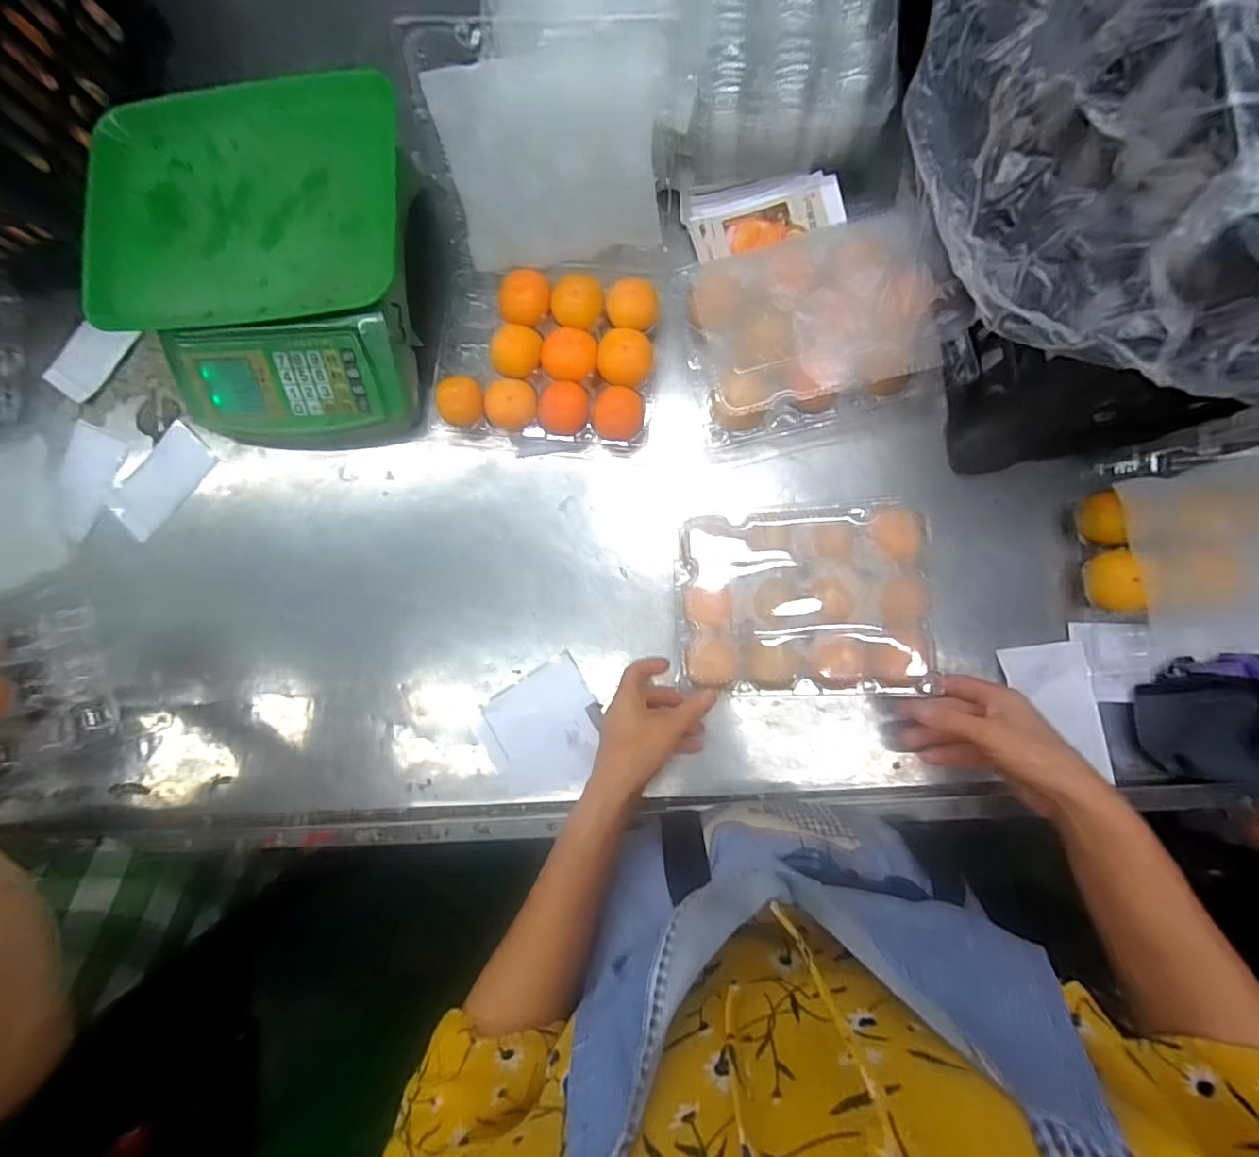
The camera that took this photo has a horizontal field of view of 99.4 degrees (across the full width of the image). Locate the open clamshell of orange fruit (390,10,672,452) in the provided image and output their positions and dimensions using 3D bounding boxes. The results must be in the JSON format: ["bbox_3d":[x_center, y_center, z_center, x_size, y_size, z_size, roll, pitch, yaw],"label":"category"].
[{"bbox_3d":[-0.076,-0.305,0.487,0.223,0.146,0.337,9,87,6],"label":"open clamshell of orange fruit"}]

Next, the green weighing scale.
[{"bbox_3d":[-0.348,-0.294,0.528,0.283,0.112,0.295,-1,88,6],"label":"green weighing scale"}]

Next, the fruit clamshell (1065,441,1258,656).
[{"bbox_3d":[0.482,-0.028,0.439,0.184,0.085,0.158,-9,85,5],"label":"fruit clamshell"}]

